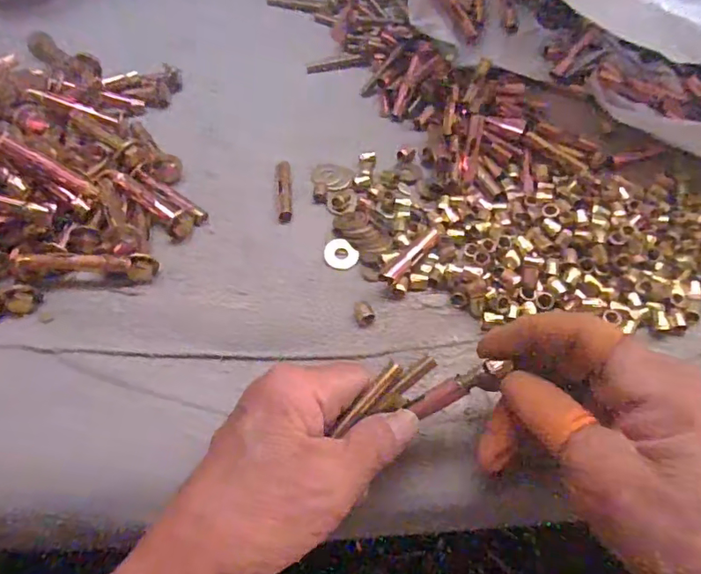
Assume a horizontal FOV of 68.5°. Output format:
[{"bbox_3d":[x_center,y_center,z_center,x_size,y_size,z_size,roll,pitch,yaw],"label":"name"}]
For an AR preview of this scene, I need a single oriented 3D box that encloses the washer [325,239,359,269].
[{"bbox_3d":[-0.006,-0.021,0.317,0.019,0.004,0.022,-35,61,-20],"label":"washer"}]

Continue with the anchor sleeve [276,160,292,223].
[{"bbox_3d":[-0.044,-0.064,0.341,0.011,0.010,0.049,-5,55,-2],"label":"anchor sleeve"}]

